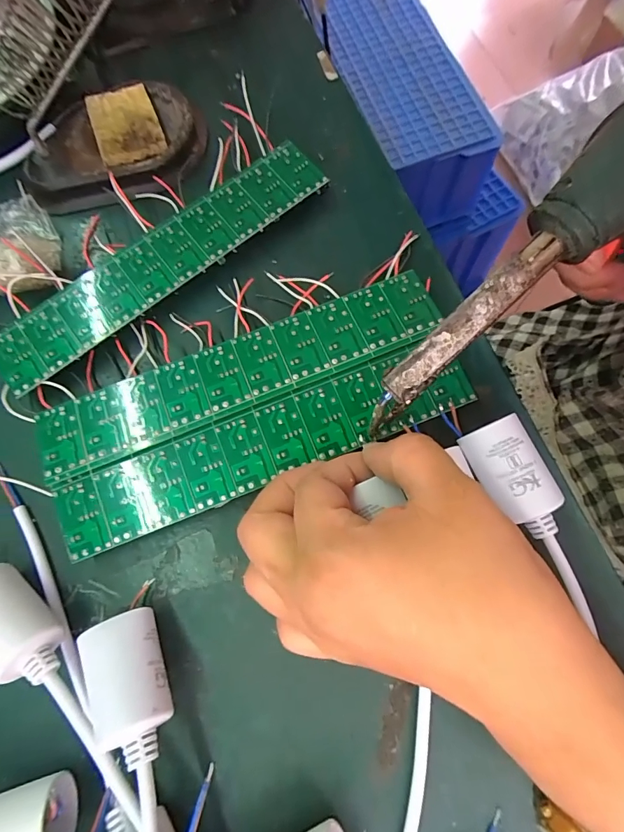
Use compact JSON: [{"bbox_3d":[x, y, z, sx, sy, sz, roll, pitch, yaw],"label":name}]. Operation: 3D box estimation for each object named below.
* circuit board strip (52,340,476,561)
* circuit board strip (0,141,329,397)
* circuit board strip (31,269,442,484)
[{"bbox_3d":[-0.021,0.012,0.189,0.195,0.010,0.035,-22,75,-3],"label":"circuit board strip"},{"bbox_3d":[-0.082,-0.085,0.221,0.197,0.004,0.038,-38,78,-7],"label":"circuit board strip"},{"bbox_3d":[-0.034,-0.023,0.198,0.196,0.004,0.036,-22,70,-4],"label":"circuit board strip"}]

